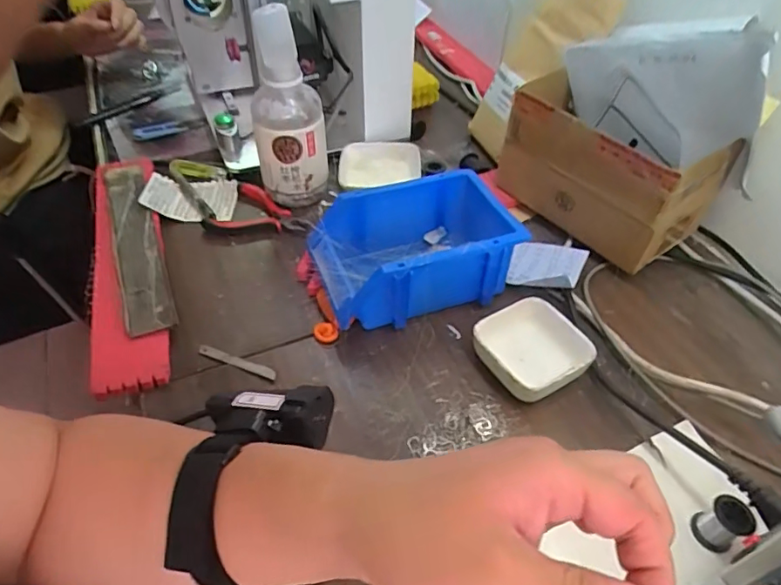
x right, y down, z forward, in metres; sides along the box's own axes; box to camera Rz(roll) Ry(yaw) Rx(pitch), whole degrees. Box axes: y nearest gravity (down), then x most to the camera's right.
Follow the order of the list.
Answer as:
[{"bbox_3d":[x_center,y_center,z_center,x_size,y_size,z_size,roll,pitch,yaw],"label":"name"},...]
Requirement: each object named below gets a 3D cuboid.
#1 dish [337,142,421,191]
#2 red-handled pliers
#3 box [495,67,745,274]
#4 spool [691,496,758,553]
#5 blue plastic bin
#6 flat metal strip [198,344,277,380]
[{"bbox_3d":[-0.020,-0.170,0.706,0.114,0.040,0.061,-10,46,-13],"label":"dish"},{"bbox_3d":[-0.147,-0.096,0.621,0.114,0.026,0.077,2,46,0],"label":"red-handled pliers"},{"bbox_3d":[0.220,-0.127,0.565,0.098,0.130,0.204,-33,55,-28],"label":"box"},{"bbox_3d":[0.225,0.156,0.360,0.022,0.034,0.026,-12,47,-14],"label":"spool"},{"bbox_3d":[0.028,-0.041,0.520,0.201,0.085,0.133,-9,46,-11],"label":"blue plastic bin"},{"bbox_3d":[-0.134,0.061,0.466,0.079,0.006,0.009,19,47,16],"label":"flat metal strip"}]

